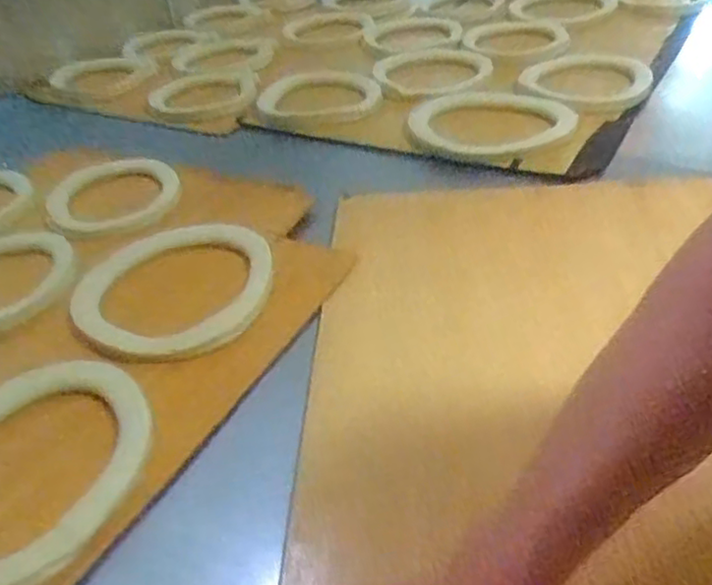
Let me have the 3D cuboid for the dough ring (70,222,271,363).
[{"bbox_3d":[-0.158,-0.005,0.602,0.170,0.020,0.164,-4,37,3],"label":"dough ring"}]

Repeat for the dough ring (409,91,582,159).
[{"bbox_3d":[0.163,-0.208,0.824,0.194,0.016,0.172,-20,39,-17],"label":"dough ring"}]

